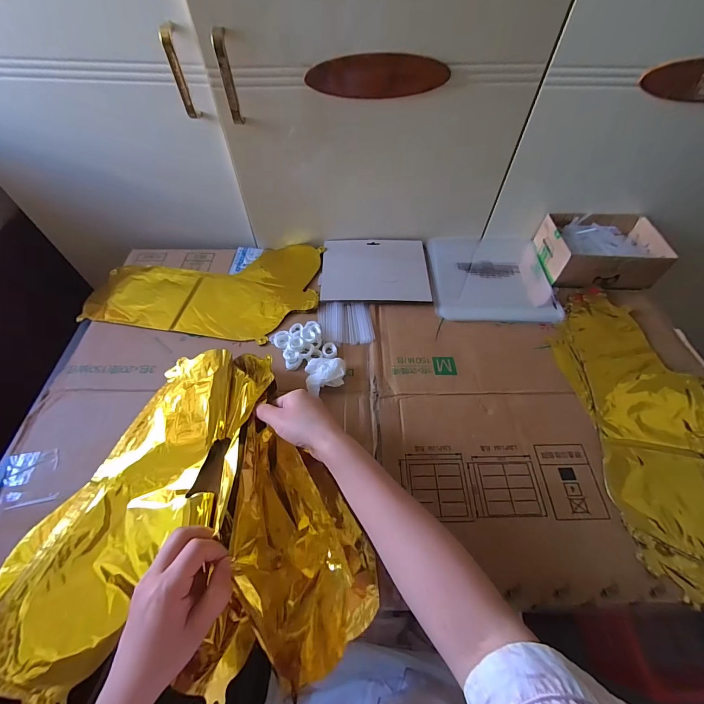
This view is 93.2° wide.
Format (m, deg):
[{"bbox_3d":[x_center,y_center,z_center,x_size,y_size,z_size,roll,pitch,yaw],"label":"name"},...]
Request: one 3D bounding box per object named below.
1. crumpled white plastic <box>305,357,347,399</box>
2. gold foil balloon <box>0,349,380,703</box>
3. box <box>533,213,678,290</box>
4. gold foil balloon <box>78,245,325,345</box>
[{"bbox_3d":[-0.038,0.035,0.480,0.055,0.026,0.059,0,56,0],"label":"crumpled white plastic"},{"bbox_3d":[-0.207,0.179,0.353,0.350,0.104,0.377,-25,58,-18],"label":"gold foil balloon"},{"bbox_3d":[0.456,-0.185,0.612,0.195,0.066,0.136,-1,56,-1],"label":"box"},{"bbox_3d":[-0.259,-0.116,0.595,0.390,0.007,0.223,1,54,0],"label":"gold foil balloon"}]

